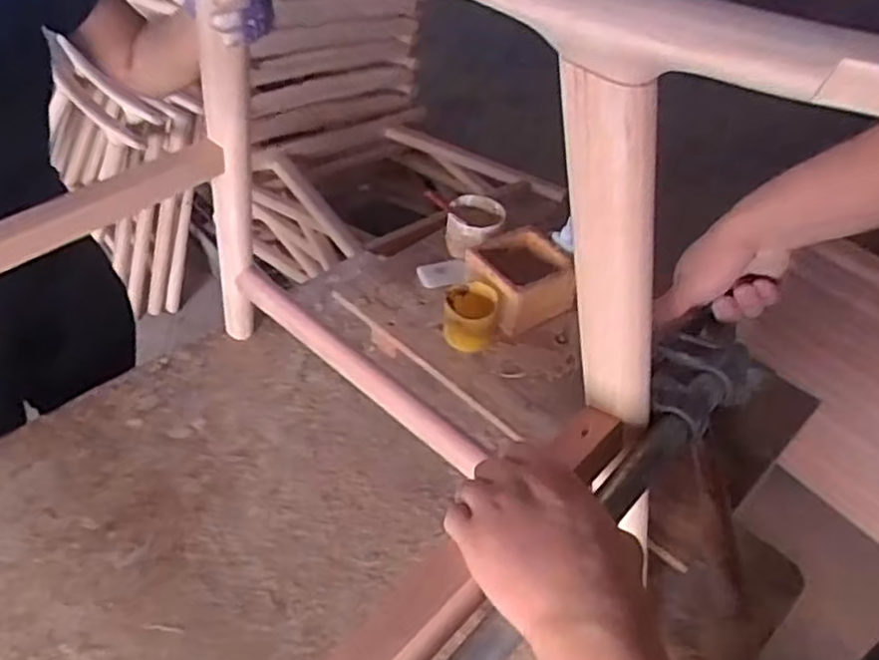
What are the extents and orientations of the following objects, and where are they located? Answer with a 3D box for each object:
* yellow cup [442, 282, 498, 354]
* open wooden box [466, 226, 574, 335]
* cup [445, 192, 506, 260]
[{"bbox_3d":[0.042,-0.019,0.939,0.074,0.063,0.080,3,43,-2],"label":"yellow cup"},{"bbox_3d":[0.117,-0.070,0.974,0.133,0.074,0.128,-16,46,-21],"label":"open wooden box"},{"bbox_3d":[0.055,-0.155,1.060,0.090,0.066,0.101,9,43,5],"label":"cup"}]

